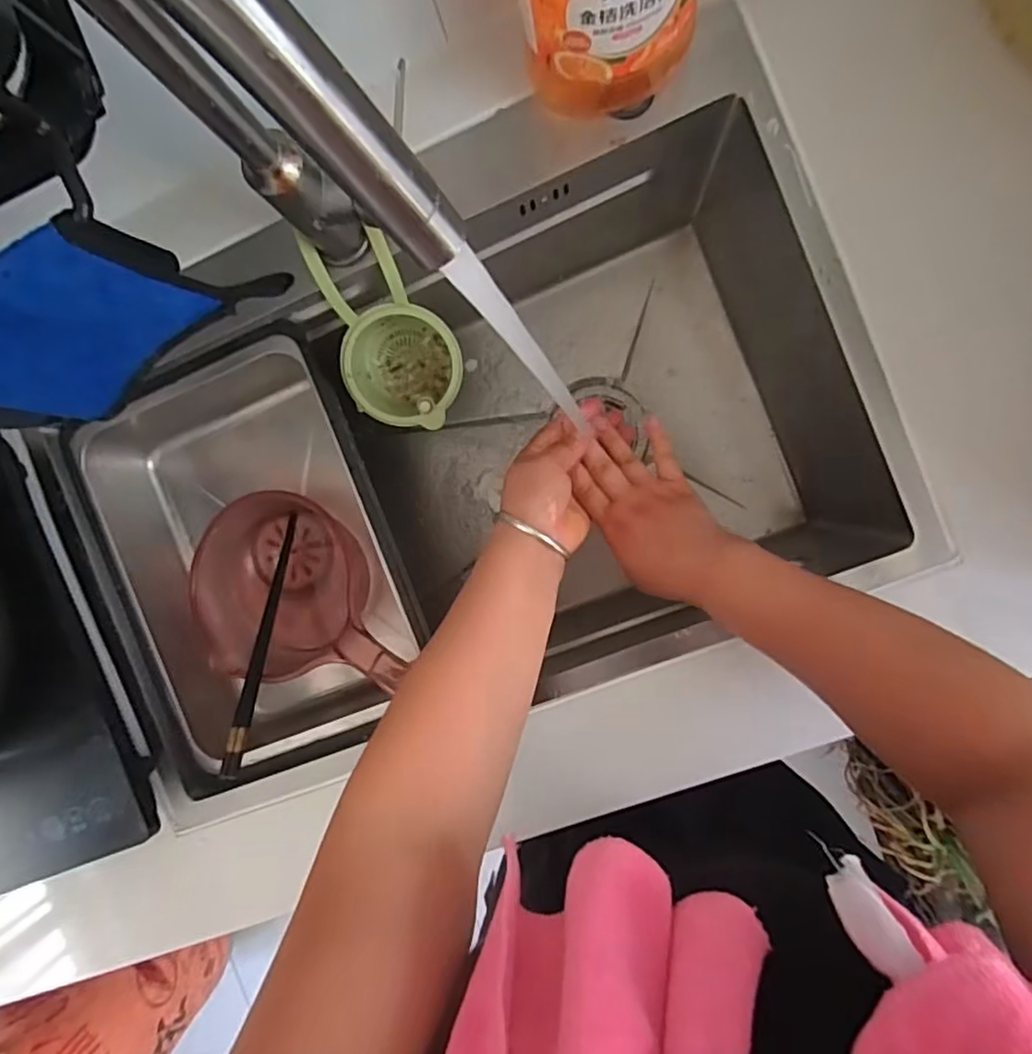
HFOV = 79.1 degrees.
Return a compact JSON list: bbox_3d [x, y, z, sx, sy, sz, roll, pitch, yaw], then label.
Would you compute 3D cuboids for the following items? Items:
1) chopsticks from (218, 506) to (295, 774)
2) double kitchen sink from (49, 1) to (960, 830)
[{"bbox_3d":[-0.225,0.096,0.557,0.014,0.011,0.236,1,65,8],"label":"chopsticks"},{"bbox_3d":[-0.049,-0.069,0.605,0.658,0.226,0.421,-20,91,8],"label":"double kitchen sink"}]

